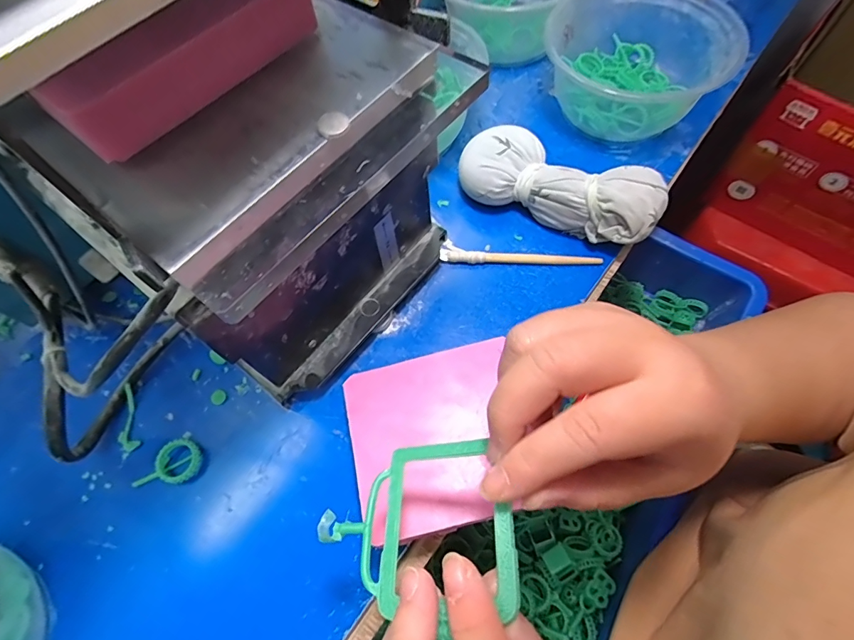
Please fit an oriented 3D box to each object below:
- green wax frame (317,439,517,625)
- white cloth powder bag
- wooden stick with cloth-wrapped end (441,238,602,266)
[{"bbox_3d":[-0.006,0.075,0.165,0.073,0.011,0.057,-16,48,15],"label":"green wax frame"},{"bbox_3d":[0.090,-0.092,0.301,0.135,0.044,0.048,25,68,15],"label":"white cloth powder bag"},{"bbox_3d":[0.064,-0.043,0.300,0.109,0.008,0.018,9,65,8],"label":"wooden stick with cloth-wrapped end"}]

